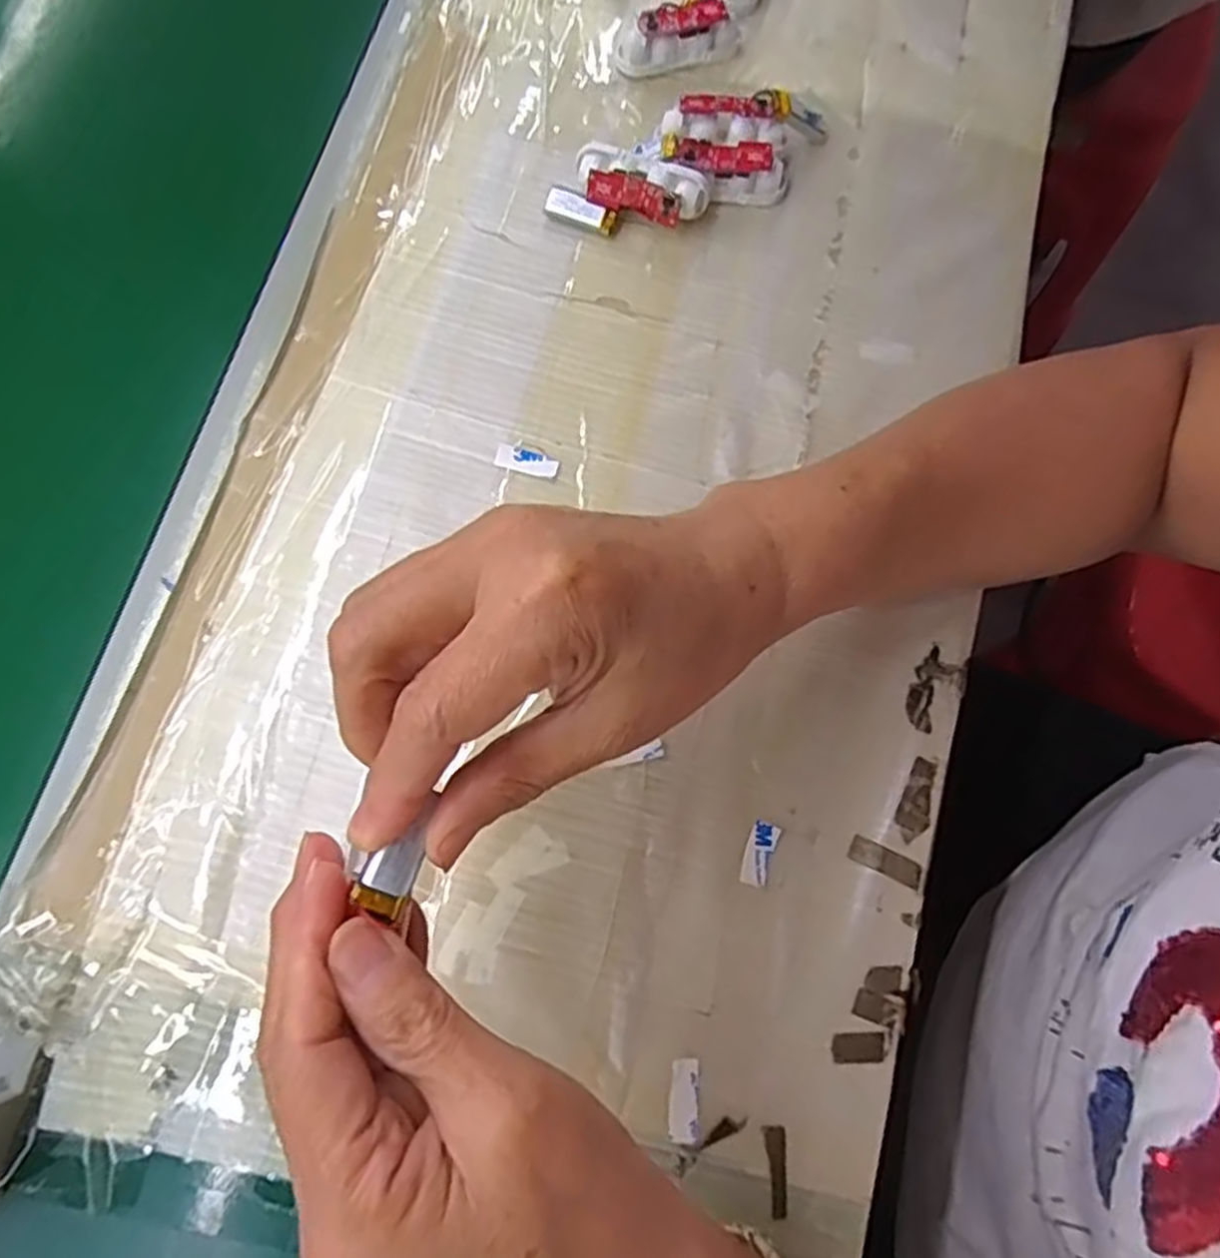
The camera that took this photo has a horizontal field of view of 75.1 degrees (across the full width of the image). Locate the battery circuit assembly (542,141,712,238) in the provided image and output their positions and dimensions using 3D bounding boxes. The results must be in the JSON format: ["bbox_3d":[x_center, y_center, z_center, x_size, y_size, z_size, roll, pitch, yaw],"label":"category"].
[{"bbox_3d":[0.008,-0.201,0.368,0.071,0.022,0.032,19,77,3],"label":"battery circuit assembly"}]

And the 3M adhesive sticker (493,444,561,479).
[{"bbox_3d":[-0.036,-0.074,0.345,0.027,0.004,0.011,14,77,2],"label":"3M adhesive sticker"}]

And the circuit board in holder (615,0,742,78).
[{"bbox_3d":[0.034,-0.291,0.389,0.060,0.020,0.020,-12,77,-4],"label":"circuit board in holder"}]

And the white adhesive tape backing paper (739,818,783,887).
[{"bbox_3d":[0.058,0.087,0.309,0.011,0.004,0.024,20,77,3],"label":"white adhesive tape backing paper"}]

